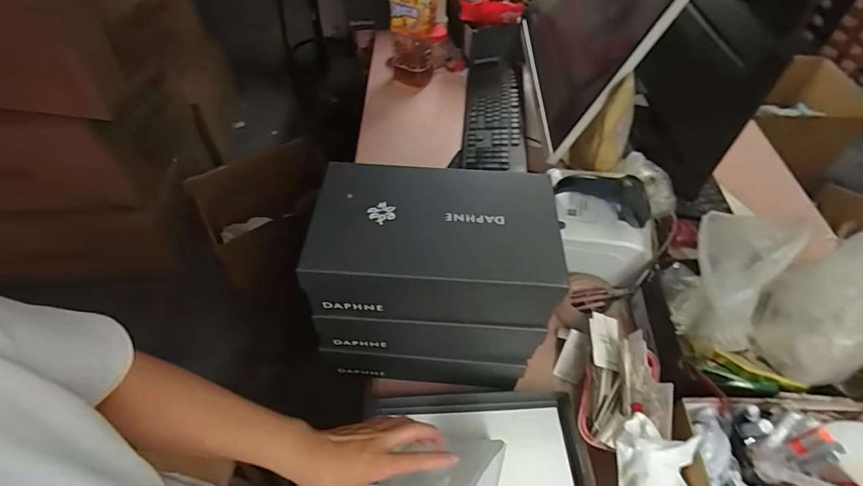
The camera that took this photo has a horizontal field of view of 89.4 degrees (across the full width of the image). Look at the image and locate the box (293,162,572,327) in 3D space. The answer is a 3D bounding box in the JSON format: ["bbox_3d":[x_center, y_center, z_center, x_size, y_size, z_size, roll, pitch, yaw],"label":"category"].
[{"bbox_3d":[0.005,-0.001,0.552,0.290,0.101,0.174,3,52,2],"label":"box"}]

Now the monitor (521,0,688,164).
[{"bbox_3d":[0.298,-0.483,0.935,0.047,0.396,0.618,12,53,-12],"label":"monitor"}]

